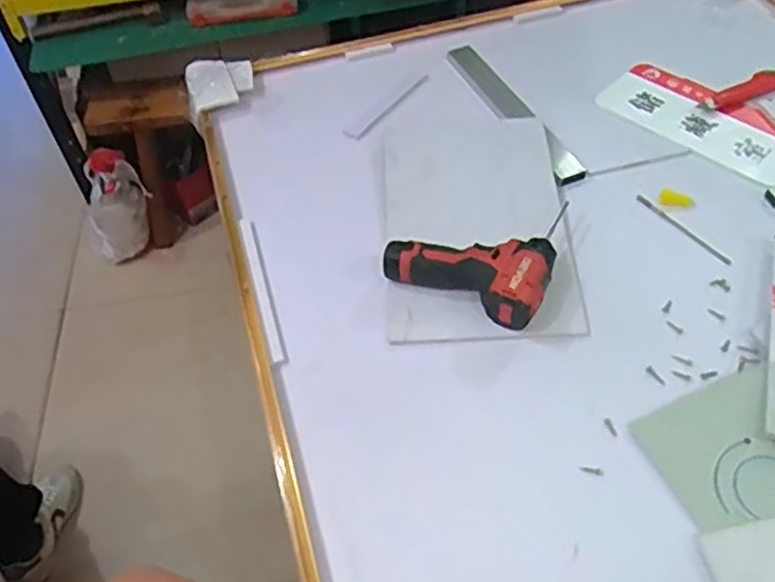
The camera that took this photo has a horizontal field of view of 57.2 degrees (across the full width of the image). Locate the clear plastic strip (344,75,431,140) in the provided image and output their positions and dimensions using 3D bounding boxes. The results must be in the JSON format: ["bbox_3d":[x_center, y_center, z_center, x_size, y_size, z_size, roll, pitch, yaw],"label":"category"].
[{"bbox_3d":[0.004,-0.290,1.110,0.026,0.004,0.194,30,57,24],"label":"clear plastic strip"}]

